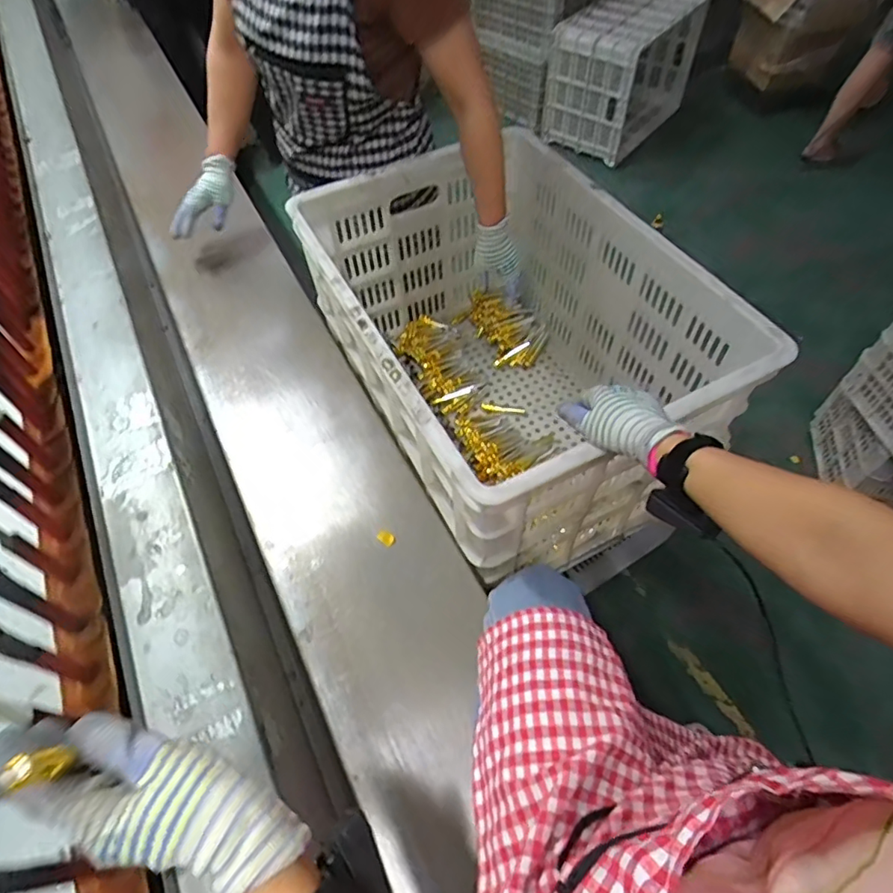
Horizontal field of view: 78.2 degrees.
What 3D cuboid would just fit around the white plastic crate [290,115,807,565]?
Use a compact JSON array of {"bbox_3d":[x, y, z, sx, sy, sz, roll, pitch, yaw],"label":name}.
[{"bbox_3d":[0.091,-0.167,0.944,0.449,0.434,0.677,-26,66,-11],"label":"white plastic crate"}]

